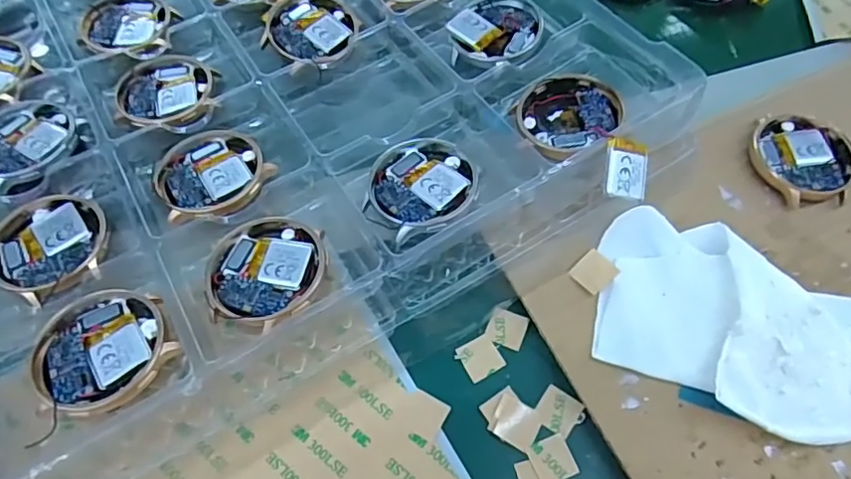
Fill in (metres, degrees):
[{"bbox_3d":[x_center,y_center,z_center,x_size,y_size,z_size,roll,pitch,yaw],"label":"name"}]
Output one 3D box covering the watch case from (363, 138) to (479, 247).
[{"bbox_3d":[-0.002,-0.020,0.235,0.047,0.014,0.042,-41,69,-20],"label":"watch case"}]

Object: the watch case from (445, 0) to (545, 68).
[{"bbox_3d":[0.035,-0.102,0.276,0.042,0.009,0.043,14,62,7],"label":"watch case"}]

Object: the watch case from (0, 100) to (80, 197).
[{"bbox_3d":[-0.179,-0.042,0.255,0.045,0.009,0.052,7,61,4],"label":"watch case"}]

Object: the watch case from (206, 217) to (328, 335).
[{"bbox_3d":[-0.060,0.011,0.215,0.045,0.005,0.045,14,62,7],"label":"watch case"}]

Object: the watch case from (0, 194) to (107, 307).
[{"bbox_3d":[-0.148,0.000,0.223,0.042,0.005,0.049,-25,64,-13],"label":"watch case"}]

